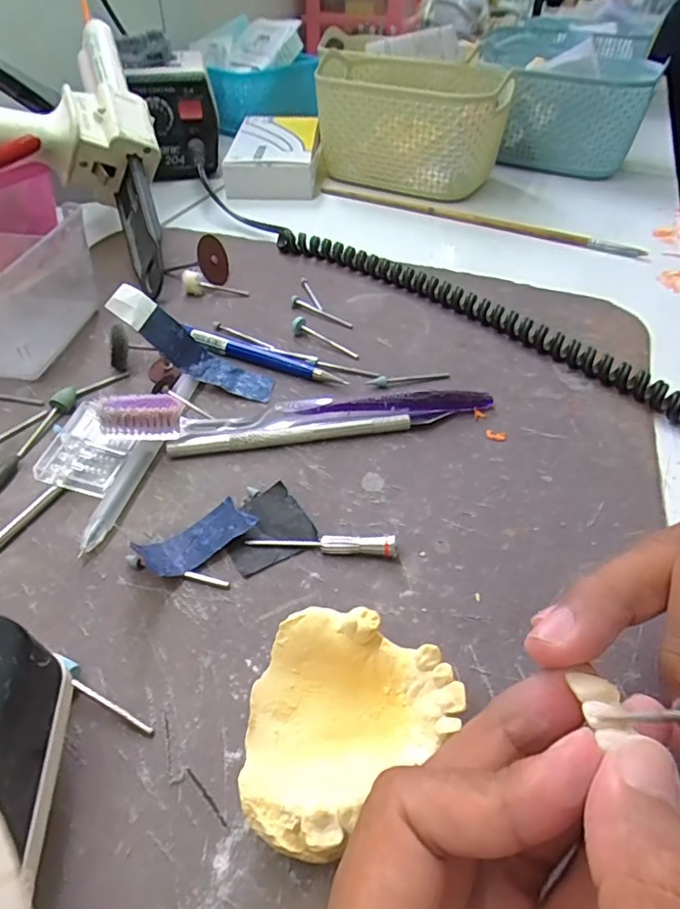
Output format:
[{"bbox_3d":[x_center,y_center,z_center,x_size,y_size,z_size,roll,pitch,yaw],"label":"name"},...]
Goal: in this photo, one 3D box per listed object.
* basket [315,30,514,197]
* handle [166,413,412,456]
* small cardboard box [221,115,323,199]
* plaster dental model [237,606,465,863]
[{"bbox_3d":[0.062,-0.305,0.509,0.175,0.084,0.131,20,48,17],"label":"basket"},{"bbox_3d":[-0.023,-0.009,0.259,0.113,0.008,0.004,-7,4,-9],"label":"handle"},{"bbox_3d":[-0.062,-0.292,0.526,0.083,0.032,0.142,0,45,-2],"label":"small cardboard box"},{"bbox_3d":[-0.002,0.080,0.160,0.055,0.023,0.062,26,50,23],"label":"plaster dental model"}]

